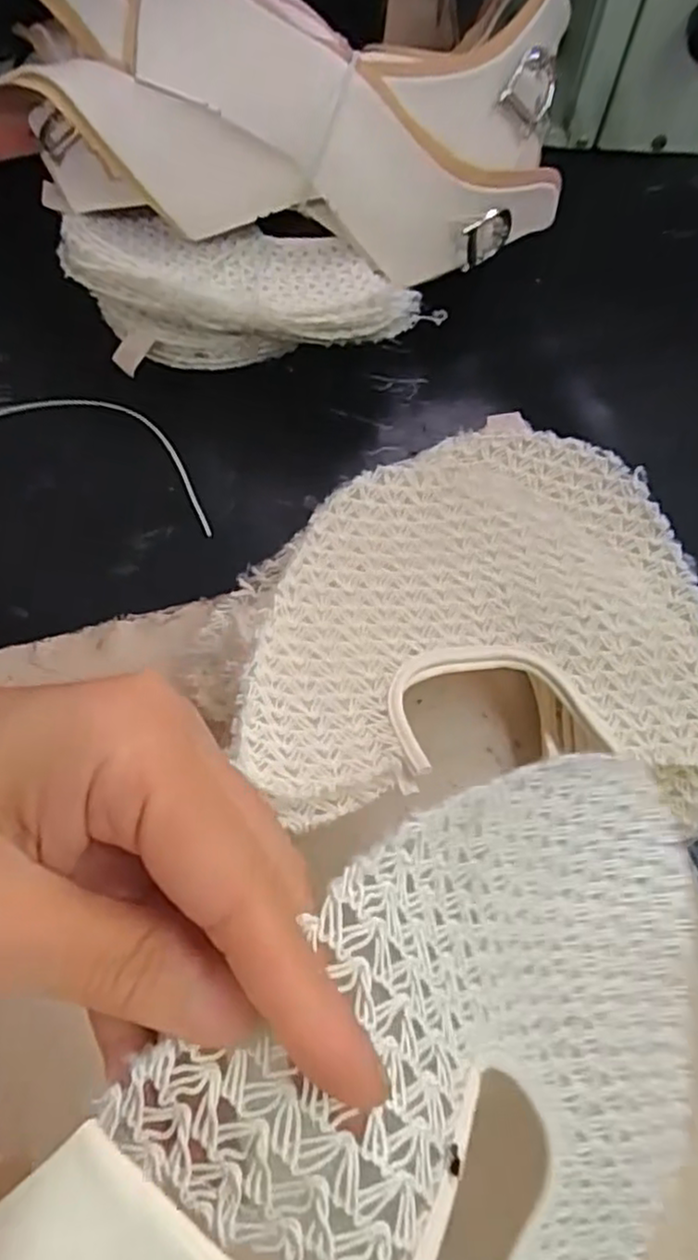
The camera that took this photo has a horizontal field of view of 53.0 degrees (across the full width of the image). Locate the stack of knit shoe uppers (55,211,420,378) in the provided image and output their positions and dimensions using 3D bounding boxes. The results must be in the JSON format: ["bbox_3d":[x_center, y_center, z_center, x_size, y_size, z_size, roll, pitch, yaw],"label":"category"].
[{"bbox_3d":[-0.062,-0.175,0.385,0.194,0.066,0.073,6,69,2],"label":"stack of knit shoe uppers"}]

